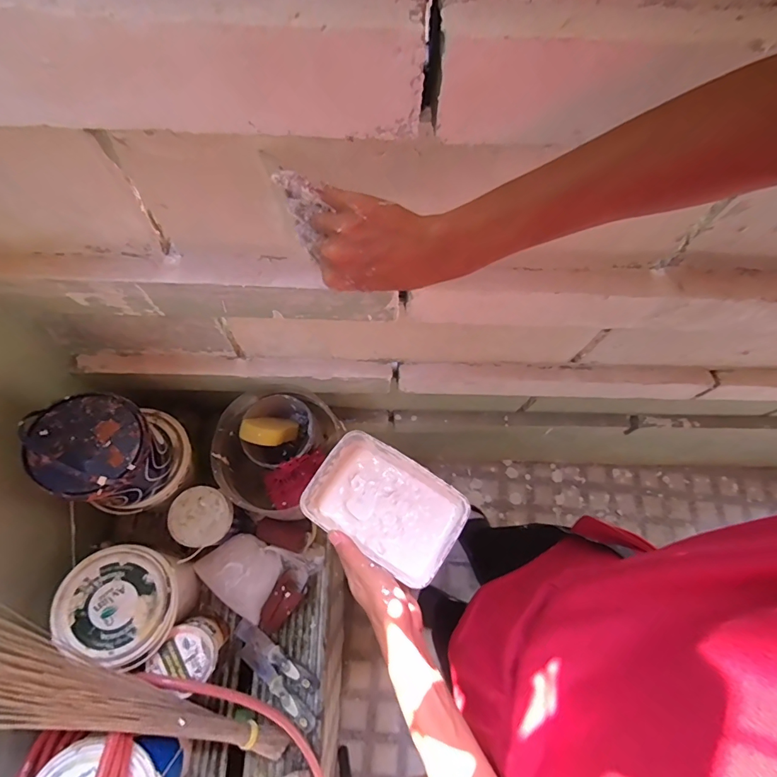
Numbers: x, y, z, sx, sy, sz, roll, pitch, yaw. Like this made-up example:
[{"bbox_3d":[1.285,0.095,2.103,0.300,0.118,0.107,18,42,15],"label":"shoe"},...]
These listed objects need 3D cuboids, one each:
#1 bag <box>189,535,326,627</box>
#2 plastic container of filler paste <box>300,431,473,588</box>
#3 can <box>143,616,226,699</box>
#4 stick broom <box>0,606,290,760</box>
[{"bbox_3d":[-0.271,0.372,0.871,0.201,0.107,0.170,37,72,11],"label":"bag"},{"bbox_3d":[-0.004,0.137,0.497,0.171,0.042,0.112,30,71,9],"label":"plastic container of filler paste"},{"bbox_3d":[-0.348,0.471,0.753,0.099,0.080,0.093,31,71,9],"label":"can"},{"bbox_3d":[-0.390,0.479,0.634,0.615,0.096,0.097,46,68,-30],"label":"stick broom"}]

